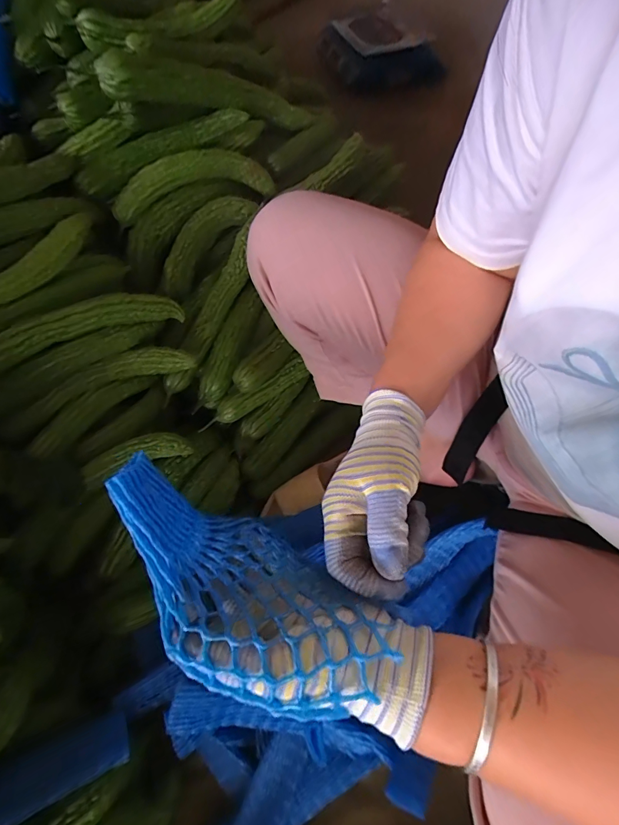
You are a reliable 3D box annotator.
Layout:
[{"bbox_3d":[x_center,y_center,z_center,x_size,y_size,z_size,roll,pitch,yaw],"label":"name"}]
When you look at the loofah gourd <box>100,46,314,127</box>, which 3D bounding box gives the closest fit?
[{"bbox_3d":[-0.130,-0.460,0.573,0.335,0.047,0.054,-20,61,-37],"label":"loofah gourd"}]

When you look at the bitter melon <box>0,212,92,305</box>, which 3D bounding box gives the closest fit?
[{"bbox_3d":[-0.371,-0.184,0.507,0.060,0.036,0.232,41,71,19],"label":"bitter melon"}]

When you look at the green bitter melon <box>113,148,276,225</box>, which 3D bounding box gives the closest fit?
[{"bbox_3d":[-0.177,-0.350,0.602,0.243,0.067,0.043,-21,64,-9],"label":"green bitter melon"}]

